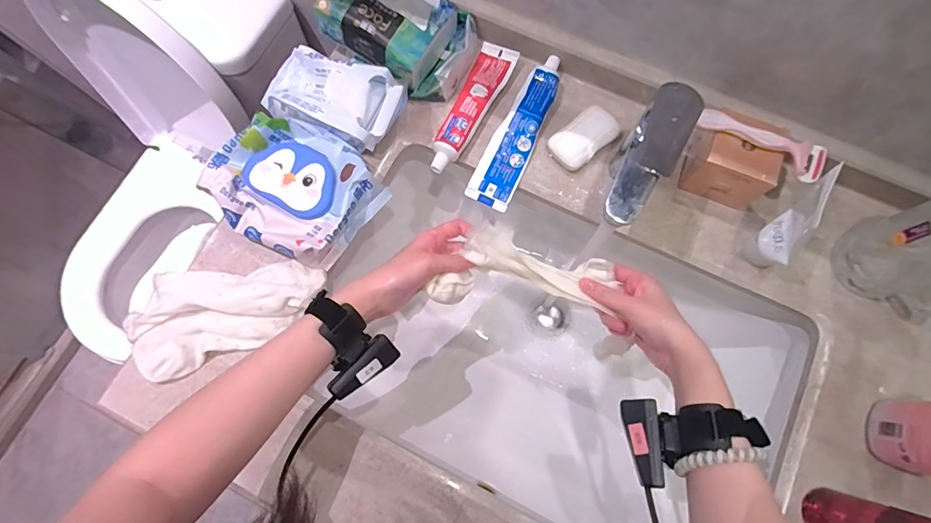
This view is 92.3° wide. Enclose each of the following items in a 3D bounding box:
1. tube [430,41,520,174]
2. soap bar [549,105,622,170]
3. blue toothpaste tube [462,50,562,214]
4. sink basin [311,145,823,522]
[{"bbox_3d":[0.004,-0.185,0.536,0.045,0.023,0.181,27,77,7],"label":"tube"},{"bbox_3d":[0.136,-0.144,0.522,0.077,0.023,0.049,-39,78,-9],"label":"soap bar"},{"bbox_3d":[0.065,-0.157,0.526,0.051,0.027,0.194,26,77,7],"label":"blue toothpaste tube"},{"bbox_3d":[0.094,0.107,0.559,0.516,0.170,0.339,25,77,7],"label":"sink basin"}]

